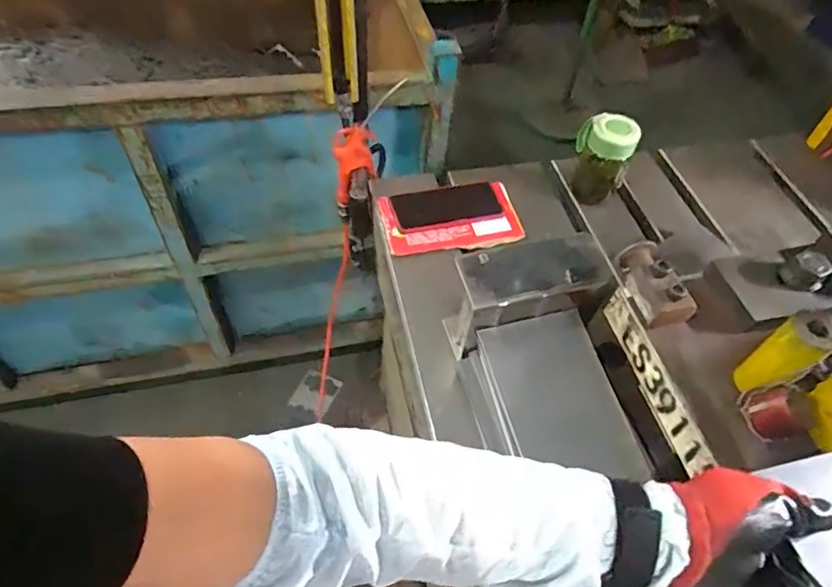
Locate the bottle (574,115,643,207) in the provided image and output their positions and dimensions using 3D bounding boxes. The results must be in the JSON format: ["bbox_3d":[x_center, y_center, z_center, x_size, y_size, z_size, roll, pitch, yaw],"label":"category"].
[{"bbox_3d":[0.277,-0.201,0.815,0.075,0.130,0.066,10,52,2],"label":"bottle"}]

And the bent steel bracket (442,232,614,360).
[{"bbox_3d":[0.123,0.010,0.643,0.174,0.132,0.075,-9,54,-12],"label":"bent steel bracket"}]

